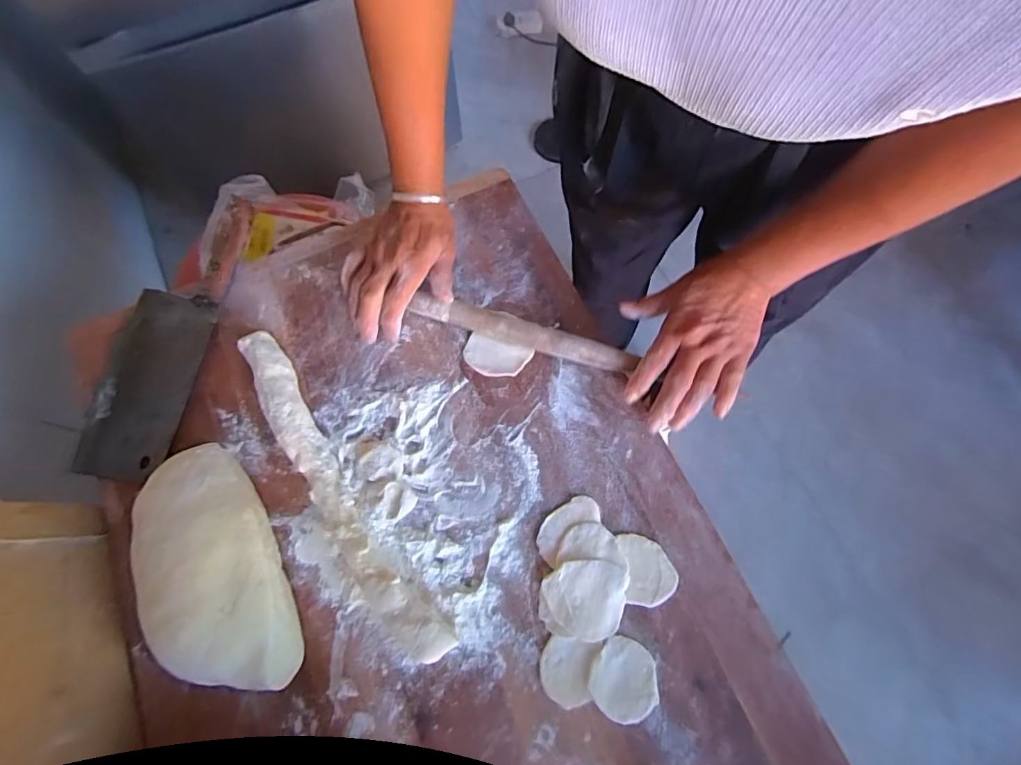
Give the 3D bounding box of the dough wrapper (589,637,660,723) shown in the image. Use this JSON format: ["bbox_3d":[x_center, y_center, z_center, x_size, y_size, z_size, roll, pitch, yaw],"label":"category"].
[{"bbox_3d":[0.090,0.237,0.406,0.051,0.004,0.059,-3,71,-1],"label":"dough wrapper"}]

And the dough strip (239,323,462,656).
[{"bbox_3d":[-0.159,0.090,0.447,0.045,0.028,0.330,-34,74,-11],"label":"dough strip"}]

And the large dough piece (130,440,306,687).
[{"bbox_3d":[-0.246,0.154,0.416,0.108,0.054,0.207,-26,73,-9],"label":"large dough piece"}]

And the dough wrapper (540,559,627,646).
[{"bbox_3d":[0.060,0.178,0.420,0.067,0.009,0.061,11,71,4],"label":"dough wrapper"}]

